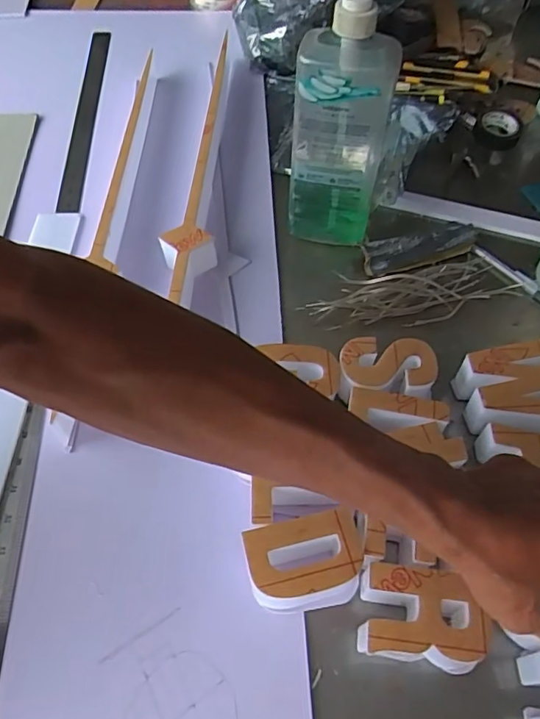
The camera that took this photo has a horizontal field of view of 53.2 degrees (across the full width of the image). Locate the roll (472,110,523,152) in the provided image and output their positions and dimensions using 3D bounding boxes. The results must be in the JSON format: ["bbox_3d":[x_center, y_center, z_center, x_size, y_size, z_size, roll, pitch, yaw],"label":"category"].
[{"bbox_3d":[0.304,-0.308,0.716,0.059,0.021,0.059,0,55,-1],"label":"roll"}]

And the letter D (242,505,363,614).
[{"bbox_3d":[0.024,0.152,0.399,0.085,0.048,0.057,-8,56,-6],"label":"letter D"}]

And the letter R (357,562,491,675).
[{"bbox_3d":[0.107,0.184,0.384,0.081,0.046,0.056,7,56,4],"label":"letter R"}]

